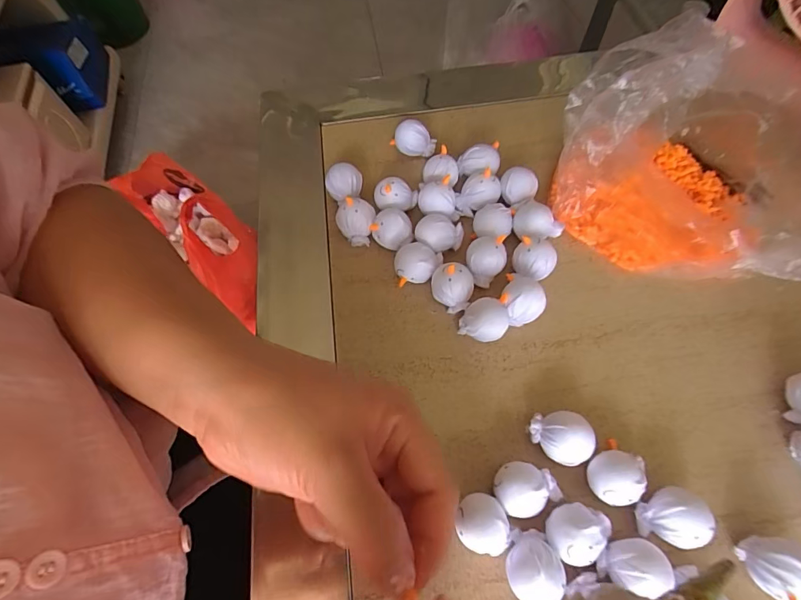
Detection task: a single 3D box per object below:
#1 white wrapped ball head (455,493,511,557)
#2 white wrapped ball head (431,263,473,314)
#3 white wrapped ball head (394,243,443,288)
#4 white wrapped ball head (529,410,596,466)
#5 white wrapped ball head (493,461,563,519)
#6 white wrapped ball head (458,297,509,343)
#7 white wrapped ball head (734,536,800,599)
[{"bbox_3d":[0.039,0.109,0.208,0.024,0.027,0.024,-1,64,2],"label":"white wrapped ball head"},{"bbox_3d":[0.032,-0.007,0.262,0.025,0.031,0.022,0,64,3],"label":"white wrapped ball head"},{"bbox_3d":[0.012,-0.023,0.272,0.031,0.025,0.021,-8,64,-1],"label":"white wrapped ball head"},{"bbox_3d":[0.085,0.073,0.224,0.029,0.025,0.026,-4,64,1],"label":"white wrapped ball head"},{"bbox_3d":[0.062,0.095,0.215,0.029,0.025,0.024,-26,66,-9],"label":"white wrapped ball head"},{"bbox_3d":[0.050,0.014,0.255,0.026,0.022,0.024,-1,64,2],"label":"white wrapped ball head"},{"bbox_3d":[0.171,0.124,0.193,0.021,0.031,0.026,-19,65,-6],"label":"white wrapped ball head"}]

